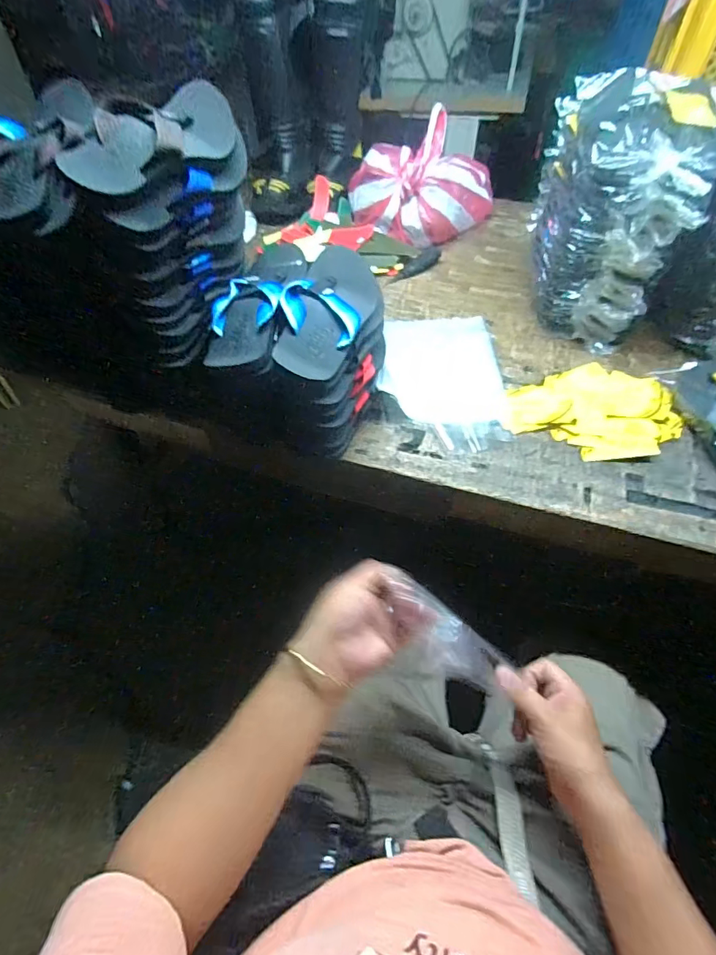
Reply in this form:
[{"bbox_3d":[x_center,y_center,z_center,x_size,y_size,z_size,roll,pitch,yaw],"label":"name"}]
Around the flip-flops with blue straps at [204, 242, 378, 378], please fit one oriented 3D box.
[{"bbox_3d":[-0.074,-0.205,0.544,0.180,0.046,0.217,9,52,8],"label":"flip-flops with blue straps"}]

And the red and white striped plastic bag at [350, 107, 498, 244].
[{"bbox_3d":[0.134,-0.616,0.935,0.237,0.171,0.284,29,57,22],"label":"red and white striped plastic bag"}]

